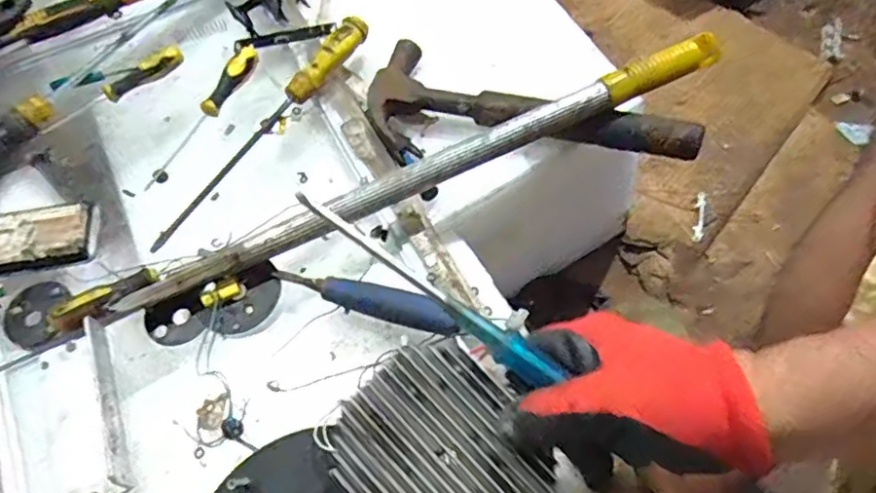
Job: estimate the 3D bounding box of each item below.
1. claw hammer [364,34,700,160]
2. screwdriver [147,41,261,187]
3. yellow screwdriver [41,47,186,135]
[{"bbox_3d":[0.073,-0.114,0.553,0.297,0.043,0.098,23,67,15],"label":"claw hammer"},{"bbox_3d":[-0.224,-0.133,0.592,0.019,0.016,0.162,23,67,15],"label":"screwdriver"},{"bbox_3d":[-0.326,-0.158,0.616,0.025,0.018,0.151,41,72,21],"label":"yellow screwdriver"}]

